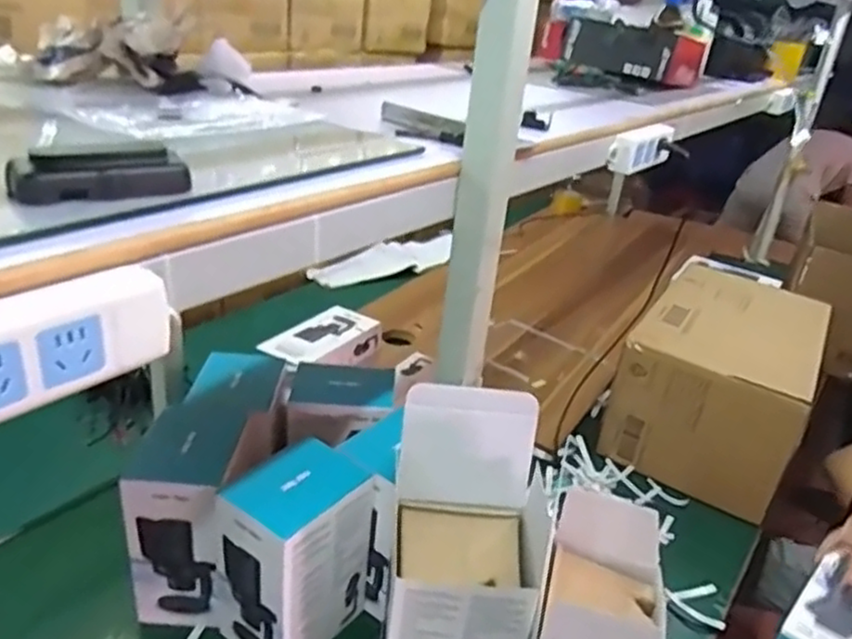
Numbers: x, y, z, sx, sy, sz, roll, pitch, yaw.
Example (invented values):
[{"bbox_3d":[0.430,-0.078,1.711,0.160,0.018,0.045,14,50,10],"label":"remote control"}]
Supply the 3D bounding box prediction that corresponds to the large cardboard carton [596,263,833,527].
[{"bbox_3d":[0.576,0.115,1.332,0.295,0.260,0.463,22,30,29],"label":"large cardboard carton"}]

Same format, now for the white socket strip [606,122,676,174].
[{"bbox_3d":[0.321,-0.255,1.023,0.030,0.056,0.171,24,31,32],"label":"white socket strip"}]

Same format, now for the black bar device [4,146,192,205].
[{"bbox_3d":[-0.212,-0.094,0.453,0.109,0.032,0.024,-14,32,-35],"label":"black bar device"}]

